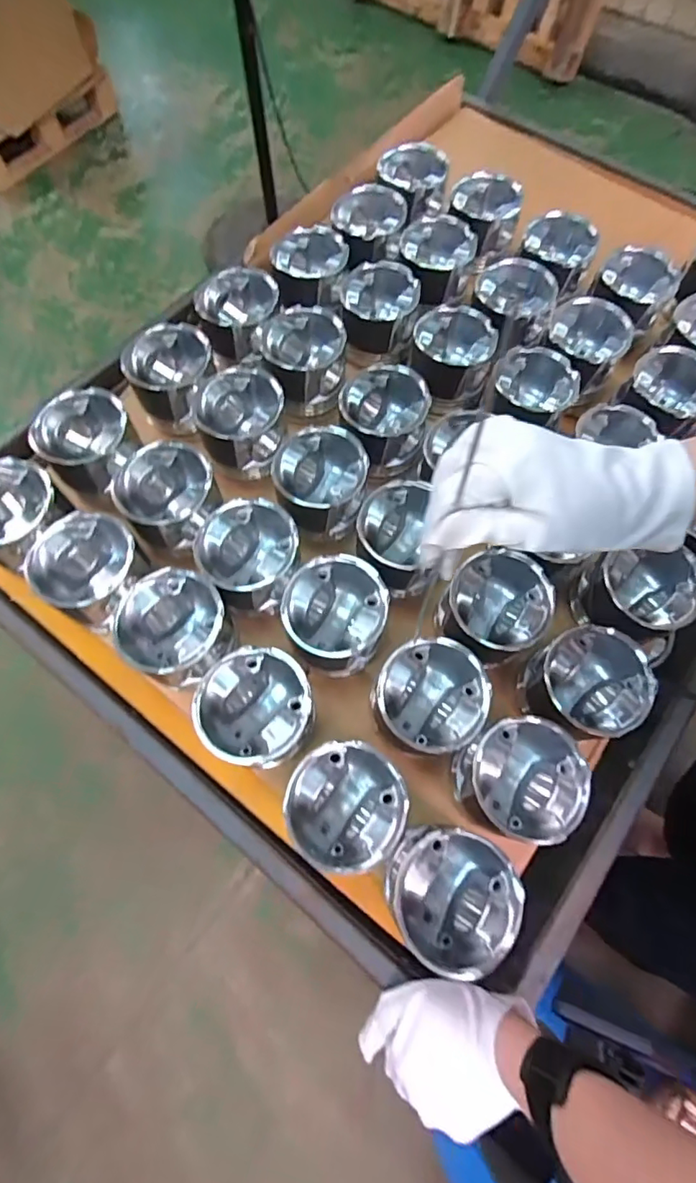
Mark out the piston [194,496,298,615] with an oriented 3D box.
[{"bbox_3d":[-0.094,-0.032,0.496,0.093,0.055,0.098,5,69,2],"label":"piston"}]

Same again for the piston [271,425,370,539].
[{"bbox_3d":[-0.032,-0.109,0.543,0.095,0.061,0.106,17,69,6],"label":"piston"}]

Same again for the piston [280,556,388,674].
[{"bbox_3d":[-0.010,0.021,0.487,0.087,0.070,0.093,0,69,0],"label":"piston"}]

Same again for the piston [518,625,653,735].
[{"bbox_3d":[0.210,0.086,0.480,0.096,0.081,0.088,0,69,0],"label":"piston"}]

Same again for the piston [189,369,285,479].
[{"bbox_3d":[-0.114,-0.180,0.566,0.089,0.066,0.095,0,69,0],"label":"piston"}]

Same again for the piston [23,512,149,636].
[{"bbox_3d":[-0.239,-0.021,0.494,0.088,0.061,0.087,0,69,0],"label":"piston"}]

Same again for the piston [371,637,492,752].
[{"bbox_3d":[0.070,0.095,0.469,0.090,0.072,0.089,0,69,0],"label":"piston"}]

